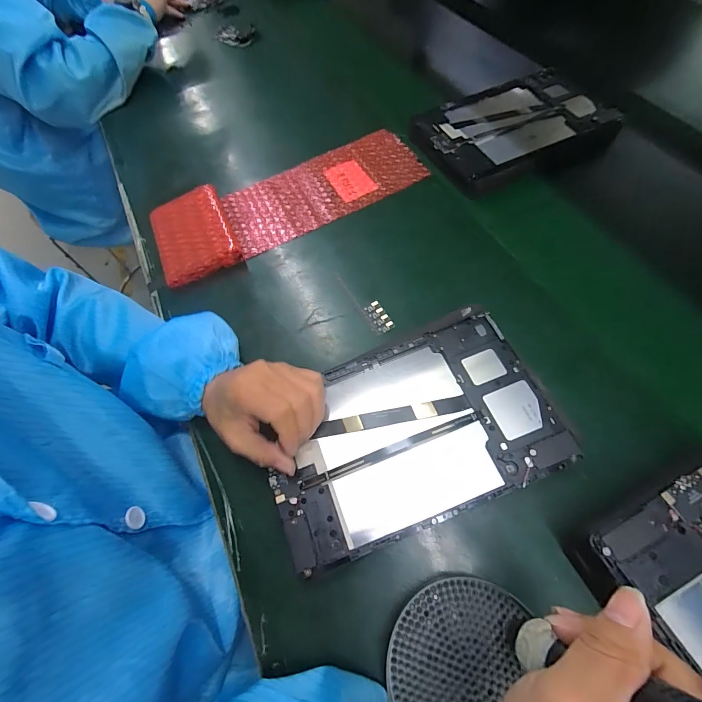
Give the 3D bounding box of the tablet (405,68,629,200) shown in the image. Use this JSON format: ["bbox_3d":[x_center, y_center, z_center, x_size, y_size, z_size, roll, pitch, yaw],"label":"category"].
[{"bbox_3d":[0.223,-0.305,0.488,0.253,0.026,0.172,-26,64,-10],"label":"tablet"}]

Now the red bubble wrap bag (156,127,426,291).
[{"bbox_3d":[-0.081,-0.203,0.465,0.352,0.020,0.118,-25,64,-9],"label":"red bubble wrap bag"}]

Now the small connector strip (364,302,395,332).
[{"bbox_3d":[0.030,-0.036,0.377,0.017,0.005,0.038,-29,65,-10],"label":"small connector strip"}]

